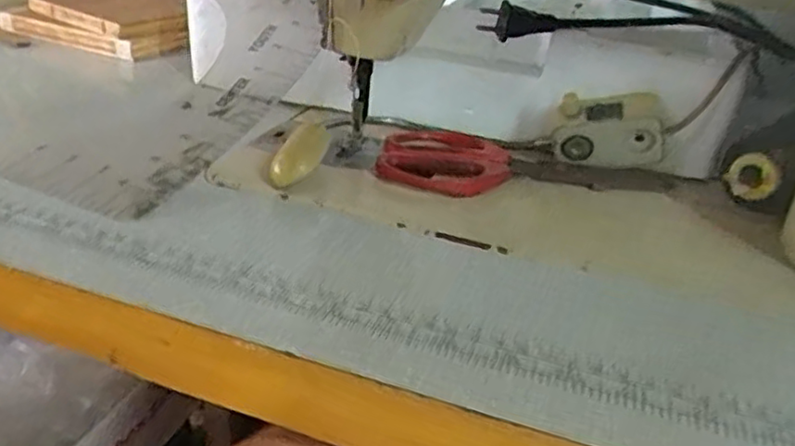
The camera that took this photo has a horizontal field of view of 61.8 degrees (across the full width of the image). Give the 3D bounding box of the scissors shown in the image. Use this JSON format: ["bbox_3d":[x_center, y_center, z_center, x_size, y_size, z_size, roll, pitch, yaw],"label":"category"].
[{"bbox_3d":[0.086,-0.041,0.433,0.203,0.013,0.080,0,27,-13],"label":"scissors"}]

